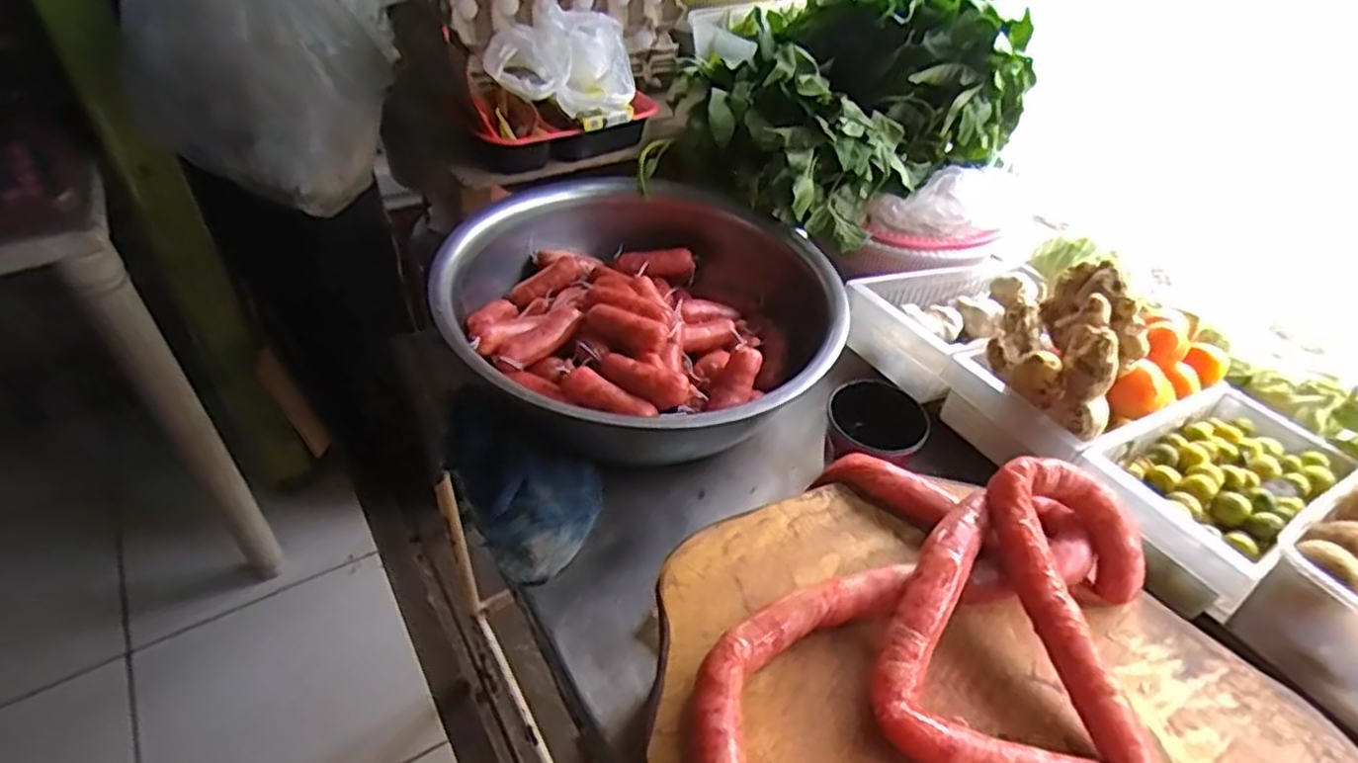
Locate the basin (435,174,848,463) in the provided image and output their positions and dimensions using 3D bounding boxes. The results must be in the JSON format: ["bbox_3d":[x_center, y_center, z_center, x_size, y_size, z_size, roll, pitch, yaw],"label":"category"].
[{"bbox_3d":[-0.040,-0.074,0.713,0.352,0.112,0.346,2,43,-2],"label":"basin"}]

